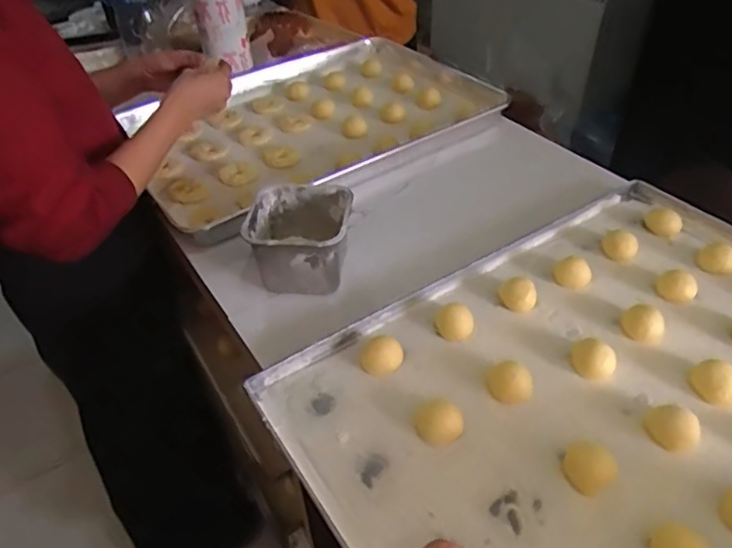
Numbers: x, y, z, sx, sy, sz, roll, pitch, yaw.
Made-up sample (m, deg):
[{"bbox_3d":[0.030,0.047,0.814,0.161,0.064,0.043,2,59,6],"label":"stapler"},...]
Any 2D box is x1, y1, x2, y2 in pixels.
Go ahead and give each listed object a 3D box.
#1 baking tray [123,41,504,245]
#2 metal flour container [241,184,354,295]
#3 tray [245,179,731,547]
[{"bbox_3d":[-0.095,-0.274,1.005,0.612,0.032,0.420,-26,46,-25],"label":"baking tray"},{"bbox_3d":[-0.075,-0.041,0.702,0.108,0.087,0.117,2,41,5],"label":"metal flour container"},{"bbox_3d":[0.246,0.100,0.583,0.608,0.028,0.403,-26,47,-23],"label":"tray"}]

